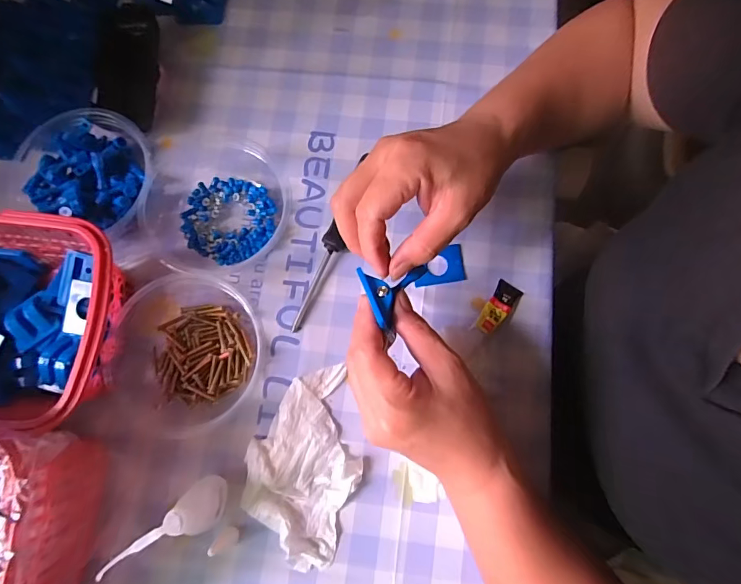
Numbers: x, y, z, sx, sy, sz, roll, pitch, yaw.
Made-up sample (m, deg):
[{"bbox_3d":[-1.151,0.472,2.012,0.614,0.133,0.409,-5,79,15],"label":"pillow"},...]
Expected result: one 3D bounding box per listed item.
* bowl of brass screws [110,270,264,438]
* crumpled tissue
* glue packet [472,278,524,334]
[{"bbox_3d":[-0.142,0.045,0.334,0.113,0.039,0.120,19,79,6],"label":"bowl of brass screws"},{"bbox_3d":[-0.048,0.126,0.326,0.081,0.013,0.138,19,79,6],"label":"crumpled tissue"},{"bbox_3d":[0.101,0.013,0.343,0.021,0.007,0.053,39,63,8],"label":"glue packet"}]

